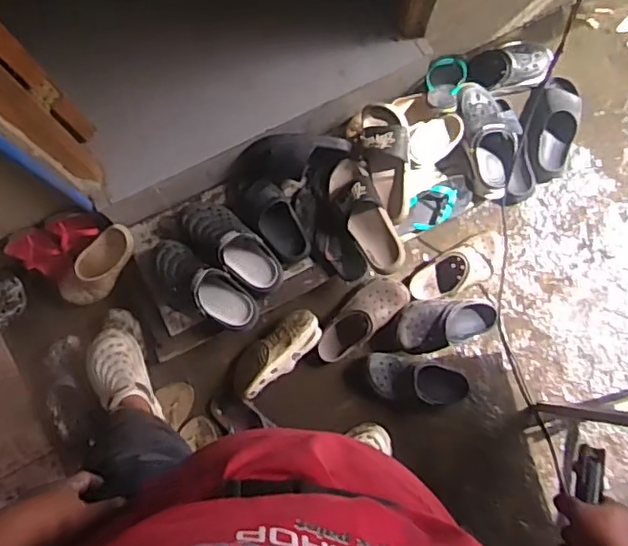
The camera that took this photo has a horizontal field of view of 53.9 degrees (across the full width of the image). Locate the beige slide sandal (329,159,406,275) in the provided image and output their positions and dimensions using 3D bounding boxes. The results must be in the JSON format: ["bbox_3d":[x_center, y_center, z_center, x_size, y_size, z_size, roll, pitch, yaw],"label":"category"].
[{"bbox_3d":[0.129,-0.138,1.501,0.098,0.059,0.288,-26,82,-4],"label":"beige slide sandal"}]

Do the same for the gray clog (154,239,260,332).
[{"bbox_3d":[-0.272,0.038,1.509,0.297,0.114,0.122,32,82,4],"label":"gray clog"}]

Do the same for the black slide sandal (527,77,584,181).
[{"bbox_3d":[0.653,-0.395,1.673,0.130,0.083,0.306,12,81,1],"label":"black slide sandal"}]

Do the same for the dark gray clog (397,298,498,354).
[{"bbox_3d":[0.344,0.130,1.585,0.273,0.090,0.131,-7,81,-2],"label":"dark gray clog"}]

